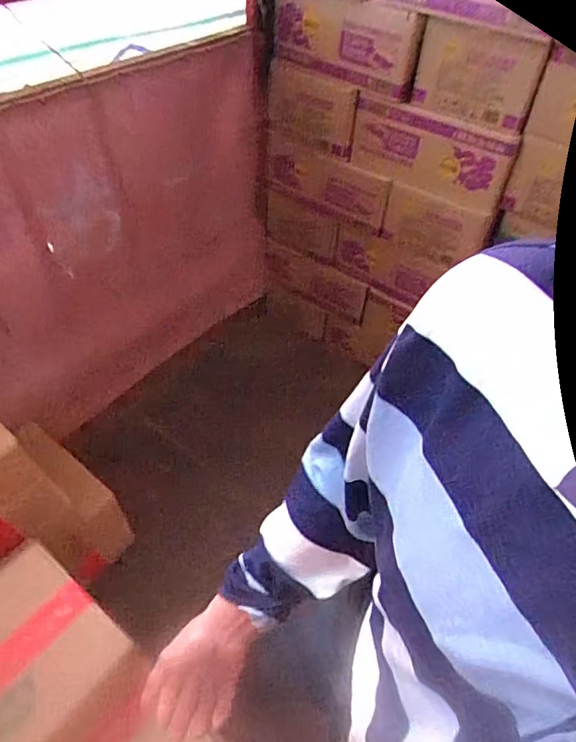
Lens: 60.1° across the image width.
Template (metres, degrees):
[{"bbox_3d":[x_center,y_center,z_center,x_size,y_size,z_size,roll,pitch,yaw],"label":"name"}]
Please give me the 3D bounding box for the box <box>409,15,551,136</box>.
[{"bbox_3d":[0.485,-0.777,1.276,0.291,0.207,0.177,13,50,8],"label":"box"}]

